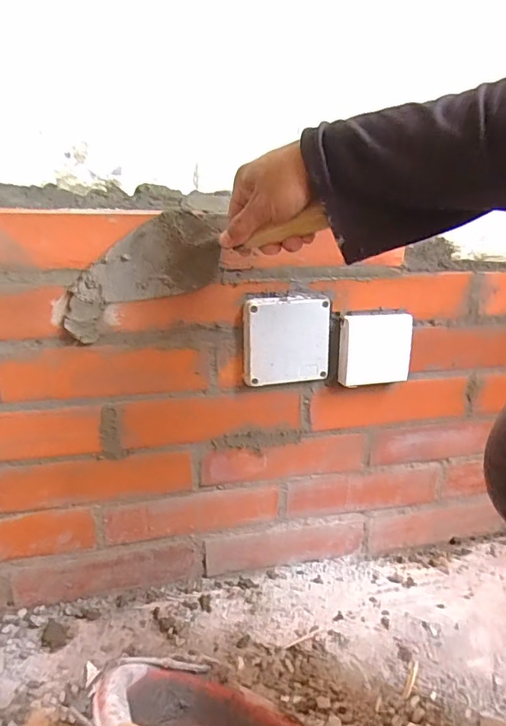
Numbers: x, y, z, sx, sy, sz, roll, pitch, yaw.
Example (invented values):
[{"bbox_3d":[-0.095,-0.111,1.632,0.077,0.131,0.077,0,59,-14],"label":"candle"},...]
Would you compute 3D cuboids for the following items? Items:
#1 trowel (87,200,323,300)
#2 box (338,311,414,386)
[{"bbox_3d":[-0.044,-0.119,0.485,0.241,0.079,0.062,-10,13,24],"label":"trowel"},{"bbox_3d":[0.156,-0.019,0.607,0.094,0.086,0.026,-6,20,-22],"label":"box"}]

